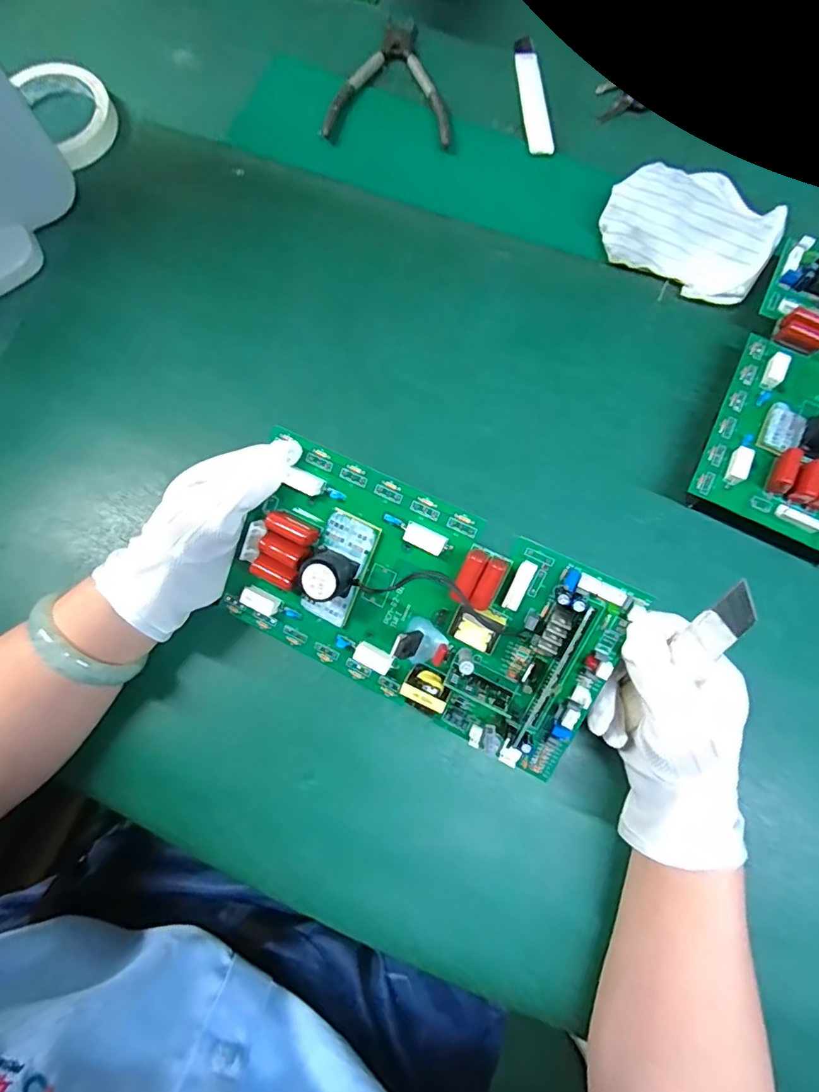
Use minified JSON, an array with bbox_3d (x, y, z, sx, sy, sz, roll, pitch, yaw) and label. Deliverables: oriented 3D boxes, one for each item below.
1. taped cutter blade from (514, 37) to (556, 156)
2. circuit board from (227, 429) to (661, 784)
[{"bbox_3d":[0.109,-0.404,0.450,0.023,0.005,0.132,-5,79,-1],"label":"taped cutter blade"},{"bbox_3d":[0.001,0.037,0.283,0.216,0.031,0.122,26,105,10],"label":"circuit board"}]

